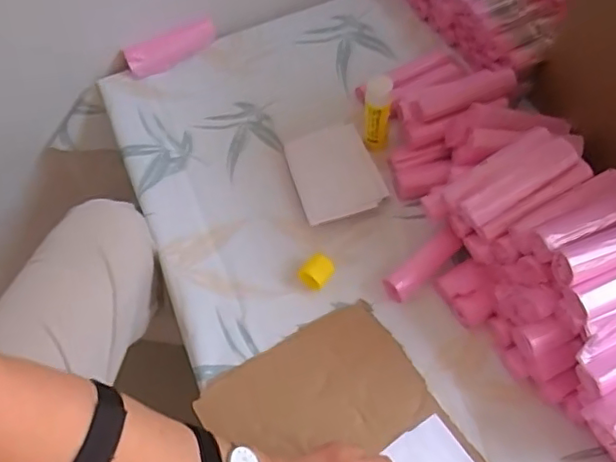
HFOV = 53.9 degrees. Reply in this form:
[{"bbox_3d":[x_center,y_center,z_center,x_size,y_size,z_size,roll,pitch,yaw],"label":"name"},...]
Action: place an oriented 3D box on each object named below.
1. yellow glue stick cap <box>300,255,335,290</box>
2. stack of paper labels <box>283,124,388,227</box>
[{"bbox_3d":[0.010,0.044,0.630,0.026,0.019,0.033,36,69,21],"label":"yellow glue stick cap"},{"bbox_3d":[0.030,-0.066,0.693,0.093,0.008,0.111,-18,61,-6],"label":"stack of paper labels"}]

